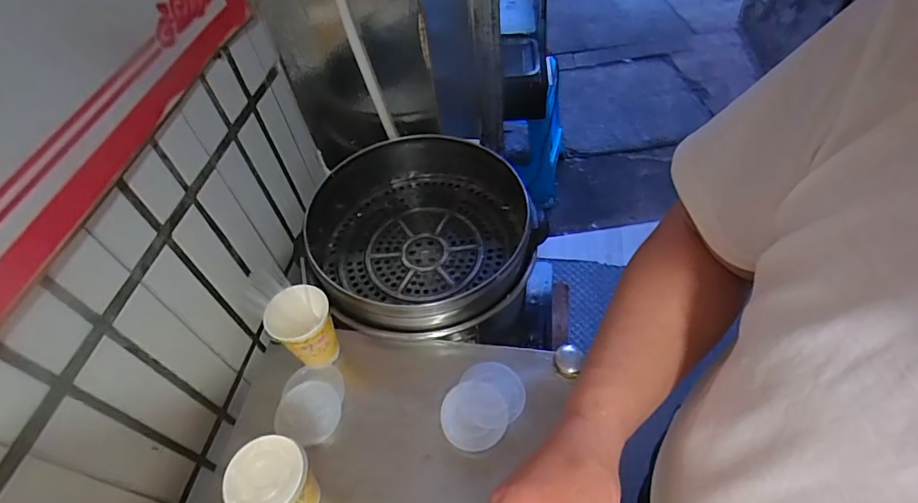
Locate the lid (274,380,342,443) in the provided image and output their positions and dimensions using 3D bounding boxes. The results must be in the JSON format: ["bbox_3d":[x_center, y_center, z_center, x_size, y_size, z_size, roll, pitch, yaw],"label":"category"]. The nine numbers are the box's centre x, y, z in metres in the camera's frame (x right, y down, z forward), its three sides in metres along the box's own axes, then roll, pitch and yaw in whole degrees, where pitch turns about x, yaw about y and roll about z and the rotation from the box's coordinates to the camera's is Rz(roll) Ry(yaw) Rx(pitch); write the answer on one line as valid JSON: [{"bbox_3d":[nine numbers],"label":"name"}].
[{"bbox_3d":[-0.189,0.198,0.610,0.079,0.011,0.075,-3,52,4],"label":"lid"}]

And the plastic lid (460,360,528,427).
[{"bbox_3d":[0.041,0.175,0.600,0.079,0.009,0.076,2,57,-2],"label":"plastic lid"}]

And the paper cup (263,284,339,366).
[{"bbox_3d":[-0.194,0.100,0.628,0.079,0.092,0.070,-28,54,-15],"label":"paper cup"}]

